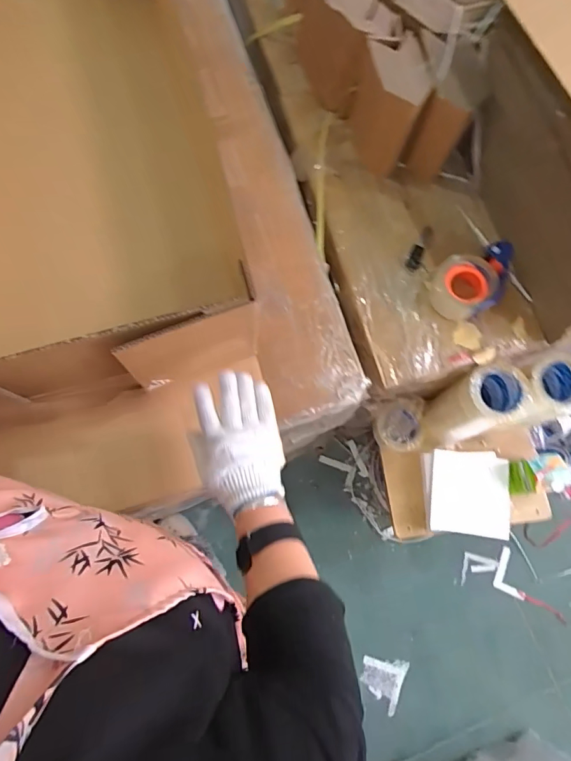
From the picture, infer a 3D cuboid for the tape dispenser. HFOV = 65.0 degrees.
[{"bbox_3d":[0.333,-0.167,0.793,0.139,0.074,0.112,-17,75,-7],"label":"tape dispenser"}]

